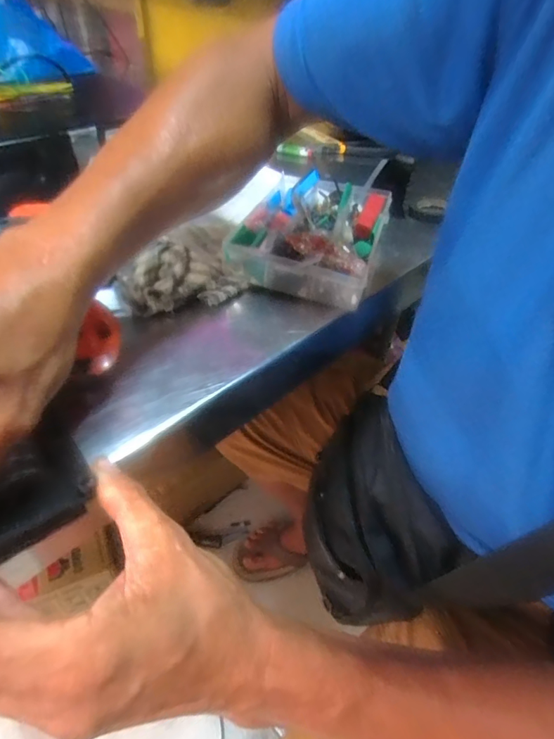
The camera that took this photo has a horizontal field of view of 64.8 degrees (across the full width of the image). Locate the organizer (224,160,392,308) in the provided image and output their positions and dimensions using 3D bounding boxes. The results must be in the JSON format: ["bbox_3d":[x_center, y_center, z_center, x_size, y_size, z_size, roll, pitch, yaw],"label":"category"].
[{"bbox_3d":[0.044,-0.151,0.458,0.131,0.043,0.227,14,44,9],"label":"organizer"}]

